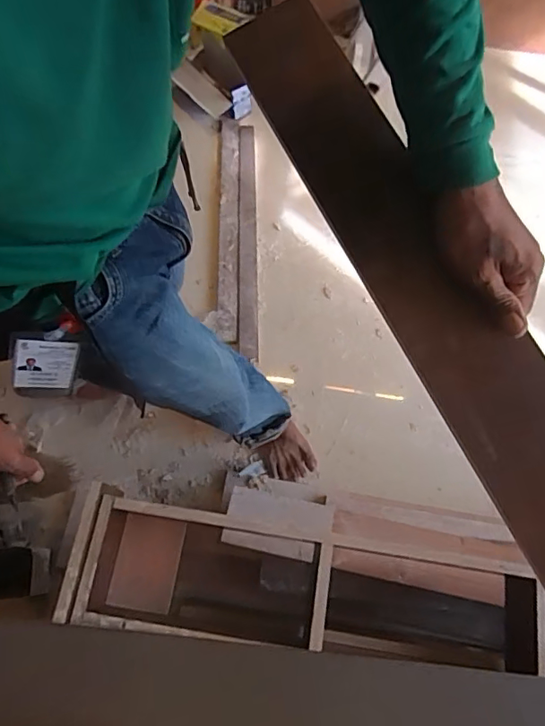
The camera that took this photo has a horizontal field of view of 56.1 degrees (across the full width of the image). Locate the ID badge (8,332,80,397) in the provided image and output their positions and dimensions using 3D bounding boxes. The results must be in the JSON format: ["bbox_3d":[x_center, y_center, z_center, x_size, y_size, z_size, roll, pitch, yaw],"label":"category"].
[{"bbox_3d":[-0.241,0.005,0.538,0.063,0.109,0.005,2,53,-26],"label":"ID badge"}]

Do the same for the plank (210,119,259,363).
[{"bbox_3d":[-0.097,-0.349,1.376,0.109,0.021,0.703,1,72,-7],"label":"plank"}]

